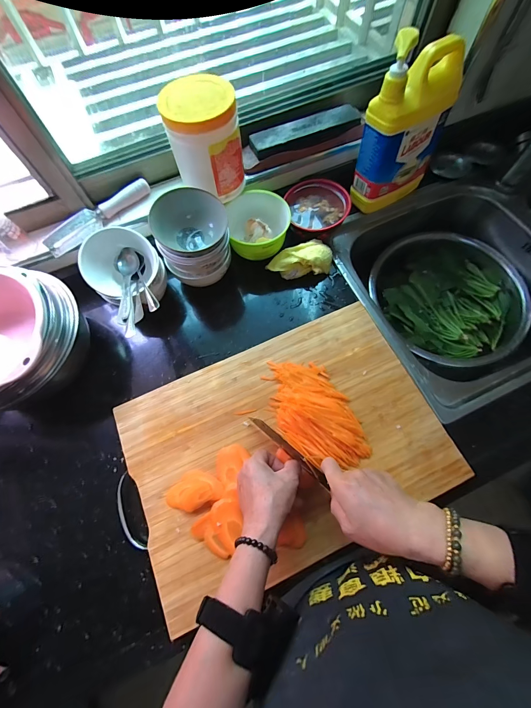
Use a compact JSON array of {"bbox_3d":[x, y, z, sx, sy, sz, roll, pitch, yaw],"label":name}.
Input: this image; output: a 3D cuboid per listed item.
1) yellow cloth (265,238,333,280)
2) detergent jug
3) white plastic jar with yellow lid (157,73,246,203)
[{"bbox_3d":[0.064,-0.166,0.533,0.115,0.046,0.056,-21,71,-6],"label":"yellow cloth"},{"bbox_3d":[0.237,-0.379,0.484,0.133,0.235,0.074,-36,73,-11],"label":"detergent jug"},{"bbox_3d":[-0.091,-0.324,0.450,0.105,0.128,0.086,-7,70,-1],"label":"white plastic jar with yellow lid"}]

